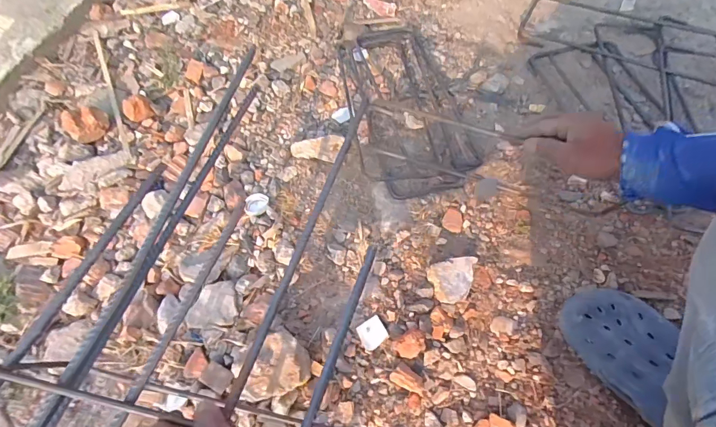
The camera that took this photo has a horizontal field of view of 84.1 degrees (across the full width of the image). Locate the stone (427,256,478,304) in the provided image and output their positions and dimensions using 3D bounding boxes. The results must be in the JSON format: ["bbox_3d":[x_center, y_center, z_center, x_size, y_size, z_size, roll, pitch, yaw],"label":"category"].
[{"bbox_3d":[0.139,0.092,0.557,0.074,0.028,0.057,-17,65,-7],"label":"stone"}]

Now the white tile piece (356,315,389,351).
[{"bbox_3d":[0.020,0.161,0.535,0.035,0.010,0.035,-31,67,-13],"label":"white tile piece"}]

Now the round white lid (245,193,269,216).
[{"bbox_3d":[-0.164,-0.017,0.641,0.037,0.006,0.041,-10,64,-4],"label":"round white lid"}]

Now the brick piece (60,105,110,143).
[{"bbox_3d":[-0.468,-0.153,0.686,0.068,0.041,0.044,-15,65,-6],"label":"brick piece"}]

